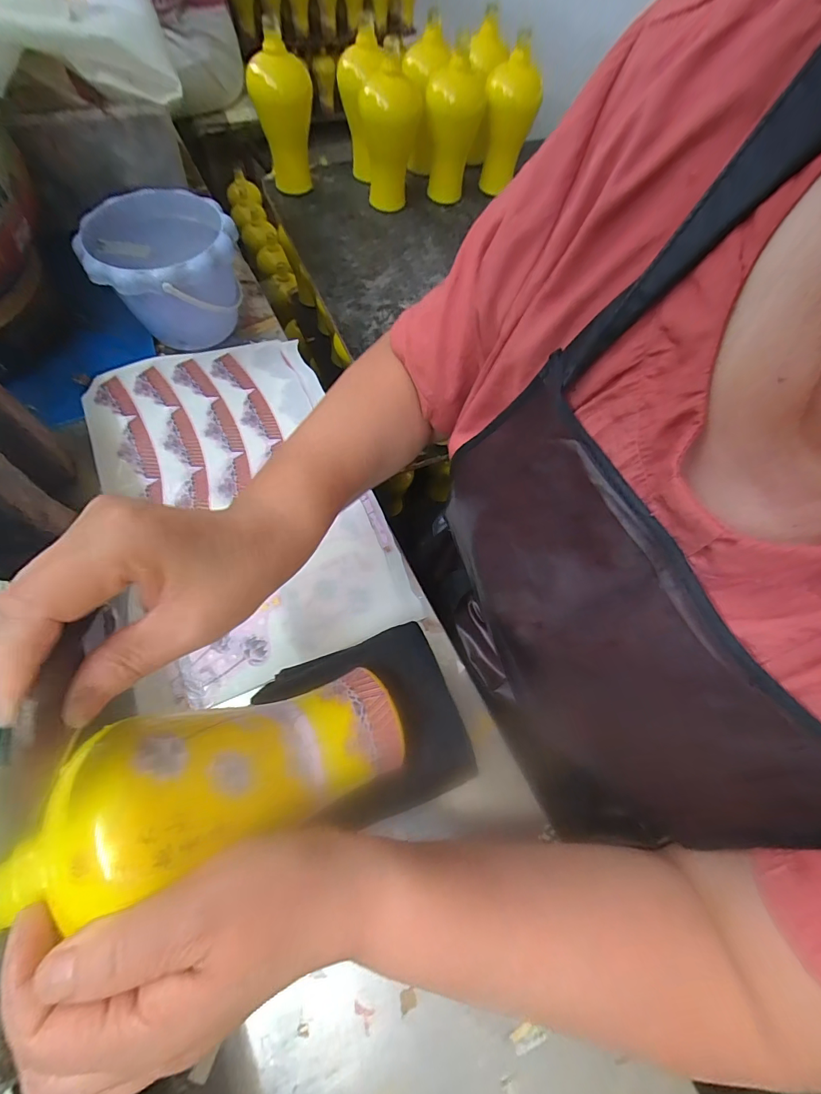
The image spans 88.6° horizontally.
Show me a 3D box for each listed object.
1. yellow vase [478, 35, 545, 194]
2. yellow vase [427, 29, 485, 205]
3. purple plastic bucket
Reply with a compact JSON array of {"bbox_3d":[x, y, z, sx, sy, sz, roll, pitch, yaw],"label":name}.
[{"bbox_3d":[0.186,-0.801,0.795,0.095,0.207,0.094,9,63,0],"label":"yellow vase"},{"bbox_3d":[0.084,-0.799,0.804,0.105,0.210,0.108,6,63,-2],"label":"yellow vase"},{"bbox_3d":[-0.273,-0.311,0.495,0.149,0.115,0.155,1,67,-2],"label":"purple plastic bucket"}]

